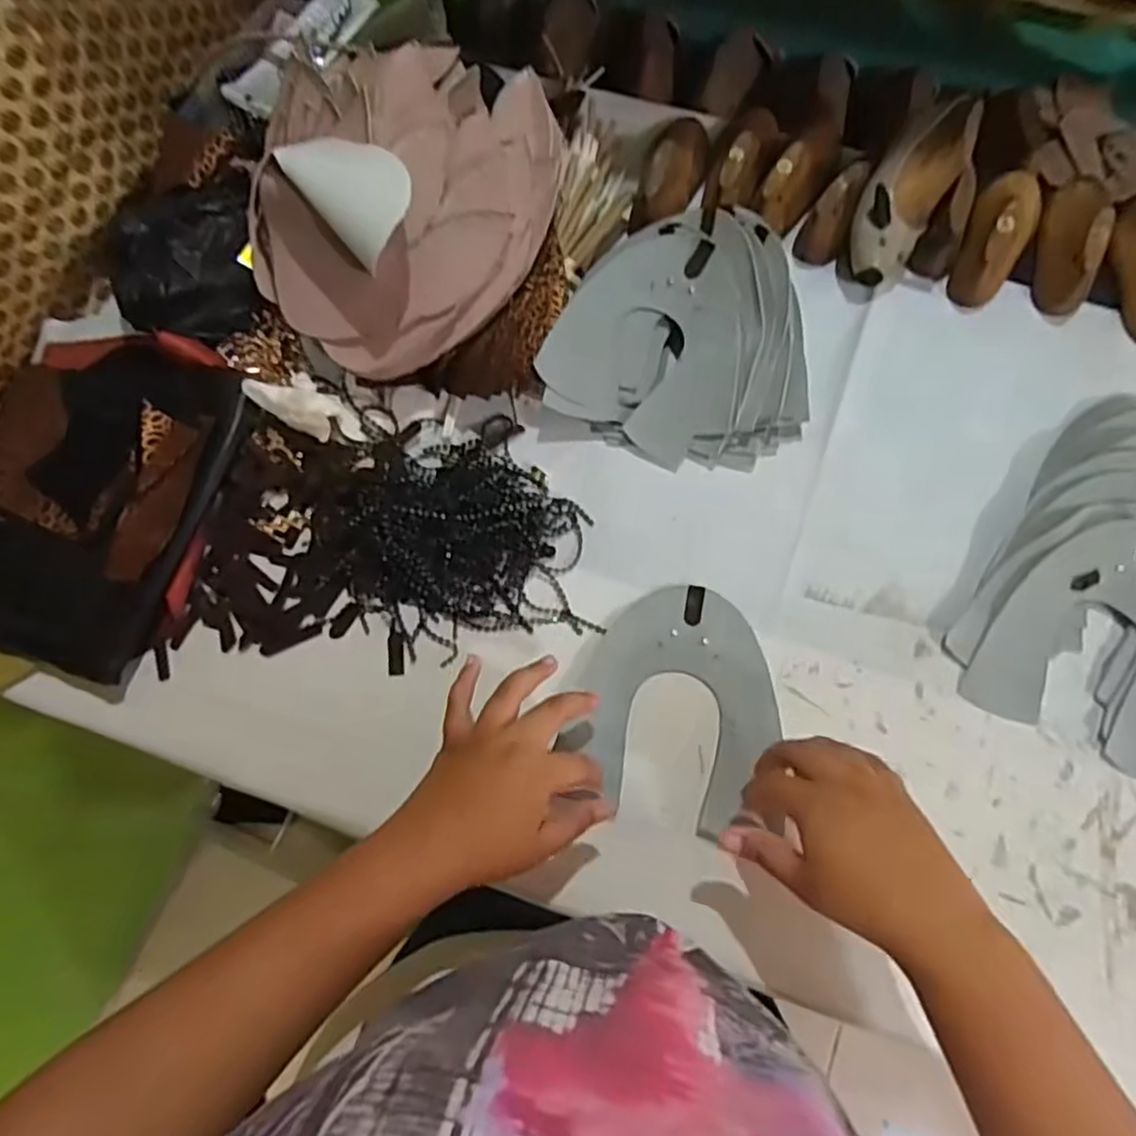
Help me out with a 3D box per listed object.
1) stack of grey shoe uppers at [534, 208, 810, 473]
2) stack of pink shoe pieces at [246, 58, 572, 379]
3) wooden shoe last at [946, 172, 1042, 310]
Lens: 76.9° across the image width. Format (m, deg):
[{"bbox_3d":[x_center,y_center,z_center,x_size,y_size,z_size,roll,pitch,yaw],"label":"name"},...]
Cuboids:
[{"bbox_3d":[0.096,-0.180,0.556,0.194,0.075,0.182,19,71,8],"label":"stack of grey shoe uppers"},{"bbox_3d":[-0.129,-0.269,0.537,0.223,0.127,0.227,19,73,8],"label":"stack of pink shoe pieces"},{"bbox_3d":[0.360,-0.284,0.593,0.049,0.056,0.134,25,72,10],"label":"wooden shoe last"}]

